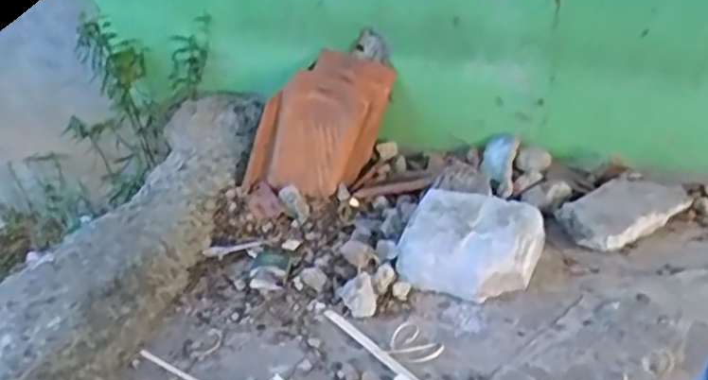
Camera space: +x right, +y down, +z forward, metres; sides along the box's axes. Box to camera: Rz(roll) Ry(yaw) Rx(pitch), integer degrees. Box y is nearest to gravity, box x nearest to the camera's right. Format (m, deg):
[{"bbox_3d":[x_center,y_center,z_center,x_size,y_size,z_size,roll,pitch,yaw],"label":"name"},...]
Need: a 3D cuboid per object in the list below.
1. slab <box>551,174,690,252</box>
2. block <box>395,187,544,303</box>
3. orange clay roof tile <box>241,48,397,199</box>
[{"bbox_3d":[0.543,0.032,1.420,0.274,0.065,0.140,-22,35,-27],"label":"slab"},{"bbox_3d":[0.218,0.099,1.332,0.245,0.100,0.209,13,35,27],"label":"block"},{"bbox_3d":[-0.077,-0.151,1.583,0.248,0.335,0.119,15,1,16],"label":"orange clay roof tile"}]

